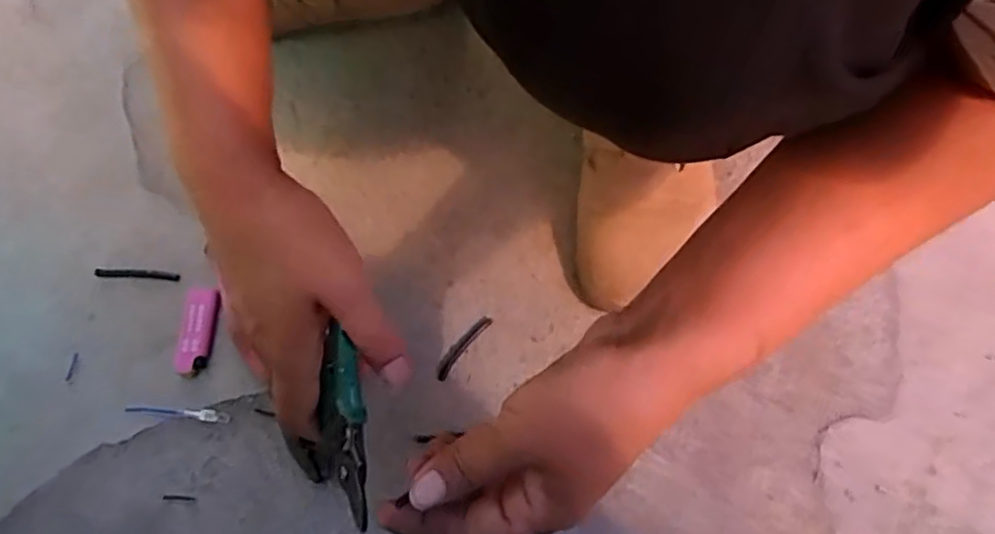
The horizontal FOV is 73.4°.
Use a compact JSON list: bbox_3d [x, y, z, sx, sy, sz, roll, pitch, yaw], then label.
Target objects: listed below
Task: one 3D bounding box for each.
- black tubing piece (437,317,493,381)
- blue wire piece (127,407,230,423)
[{"bbox_3d":[-0.025,0.058,0.482,0.008,0.004,0.057,36,71,13],"label":"black tubing piece"},{"bbox_3d":[-0.222,0.100,0.464,0.071,0.004,0.008,6,67,2],"label":"blue wire piece"}]

